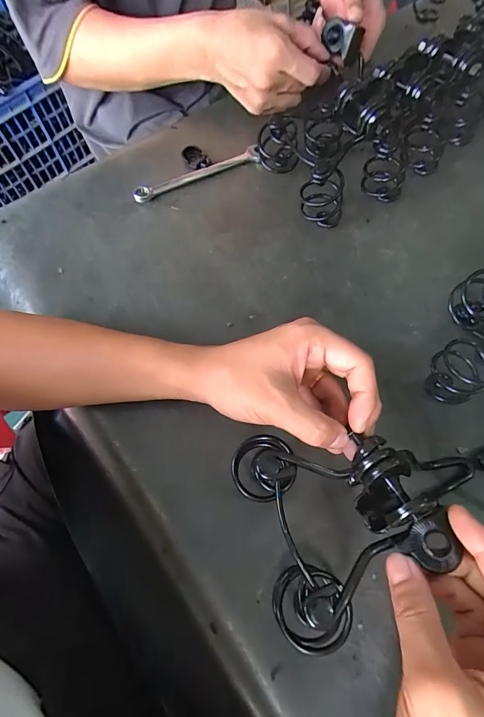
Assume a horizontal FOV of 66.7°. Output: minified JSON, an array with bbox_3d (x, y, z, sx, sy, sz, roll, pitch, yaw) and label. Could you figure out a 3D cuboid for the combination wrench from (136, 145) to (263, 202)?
[{"bbox_3d":[-0.054,-0.217,0.437,0.155,0.014,0.017,-23,67,-7],"label":"combination wrench"}]

